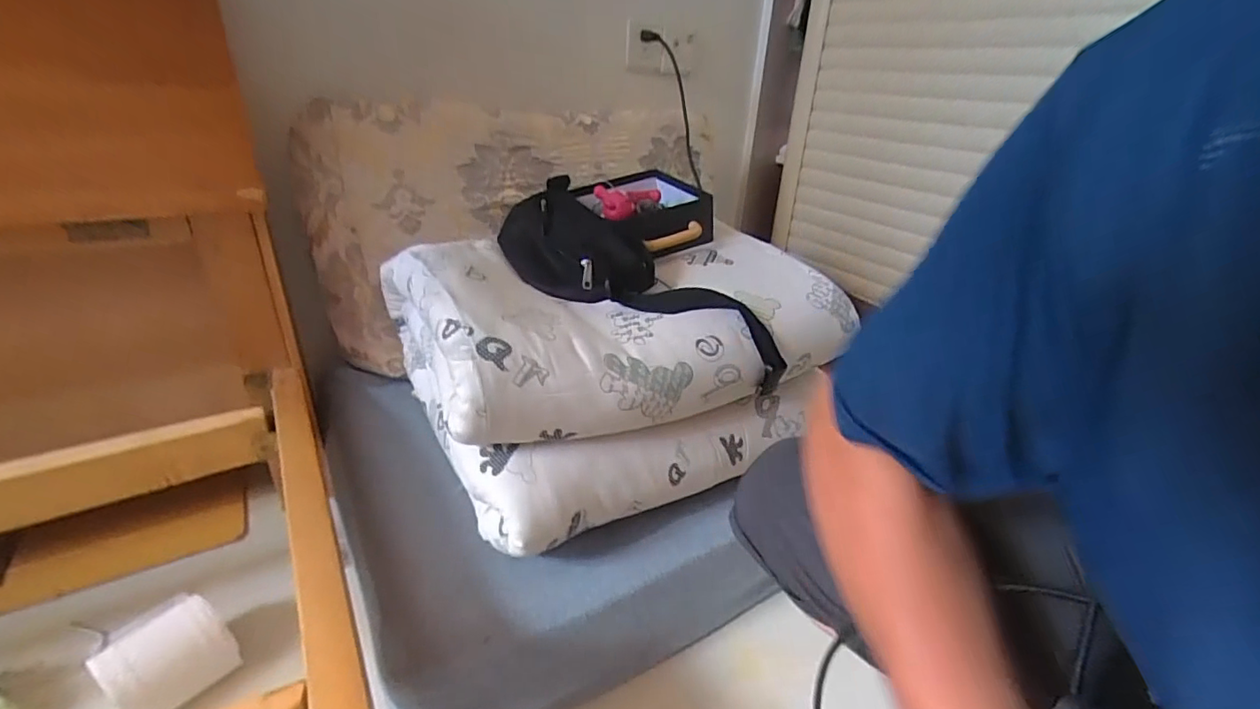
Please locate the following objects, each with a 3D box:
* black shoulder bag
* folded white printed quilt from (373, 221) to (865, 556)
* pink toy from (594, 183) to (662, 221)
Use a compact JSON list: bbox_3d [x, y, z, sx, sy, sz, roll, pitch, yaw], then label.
[{"bbox_3d":[-0.001,-0.112,0.747,0.478,0.083,0.177,33,37,22],"label":"black shoulder bag"},{"bbox_3d":[-0.030,-0.020,0.795,0.529,0.244,0.435,-14,33,-30],"label":"folded white printed quilt"},{"bbox_3d":[-0.008,-0.232,0.813,0.102,0.033,0.109,5,28,1],"label":"pink toy"}]

